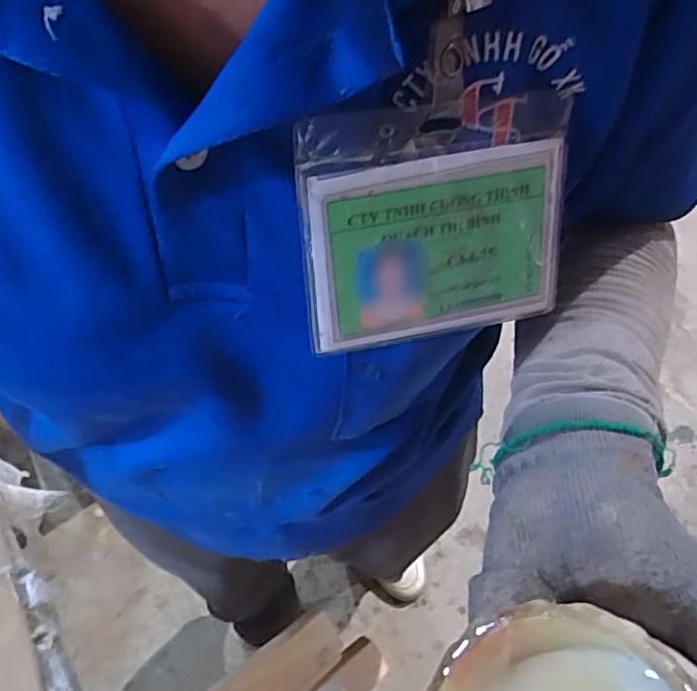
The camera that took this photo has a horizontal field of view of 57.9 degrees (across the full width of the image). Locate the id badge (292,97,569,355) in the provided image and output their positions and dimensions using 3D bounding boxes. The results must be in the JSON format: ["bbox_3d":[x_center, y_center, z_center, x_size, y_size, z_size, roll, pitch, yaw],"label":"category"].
[{"bbox_3d":[0.031,-0.042,0.227,0.097,0.081,0.006,-10,26,-14],"label":"id badge"}]

